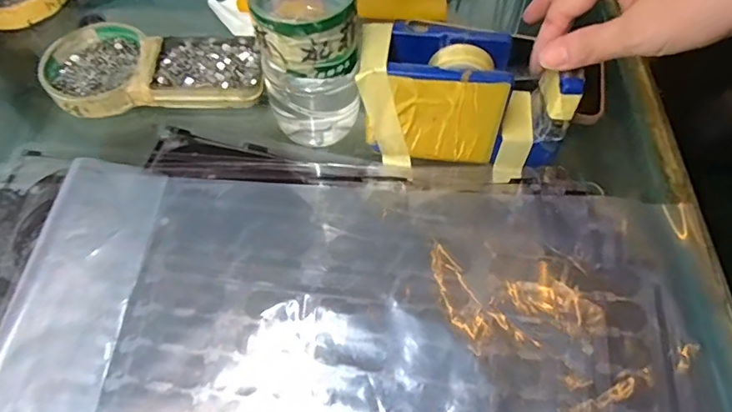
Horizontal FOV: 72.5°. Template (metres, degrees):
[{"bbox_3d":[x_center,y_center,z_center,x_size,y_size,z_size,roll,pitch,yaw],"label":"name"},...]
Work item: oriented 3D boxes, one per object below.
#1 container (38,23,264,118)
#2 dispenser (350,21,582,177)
[{"bbox_3d":[-0.168,-0.110,0.395,0.168,0.020,0.084,2,59,1],"label":"container"},{"bbox_3d":[0.064,-0.070,0.333,0.129,0.083,0.051,5,59,4],"label":"dispenser"}]

